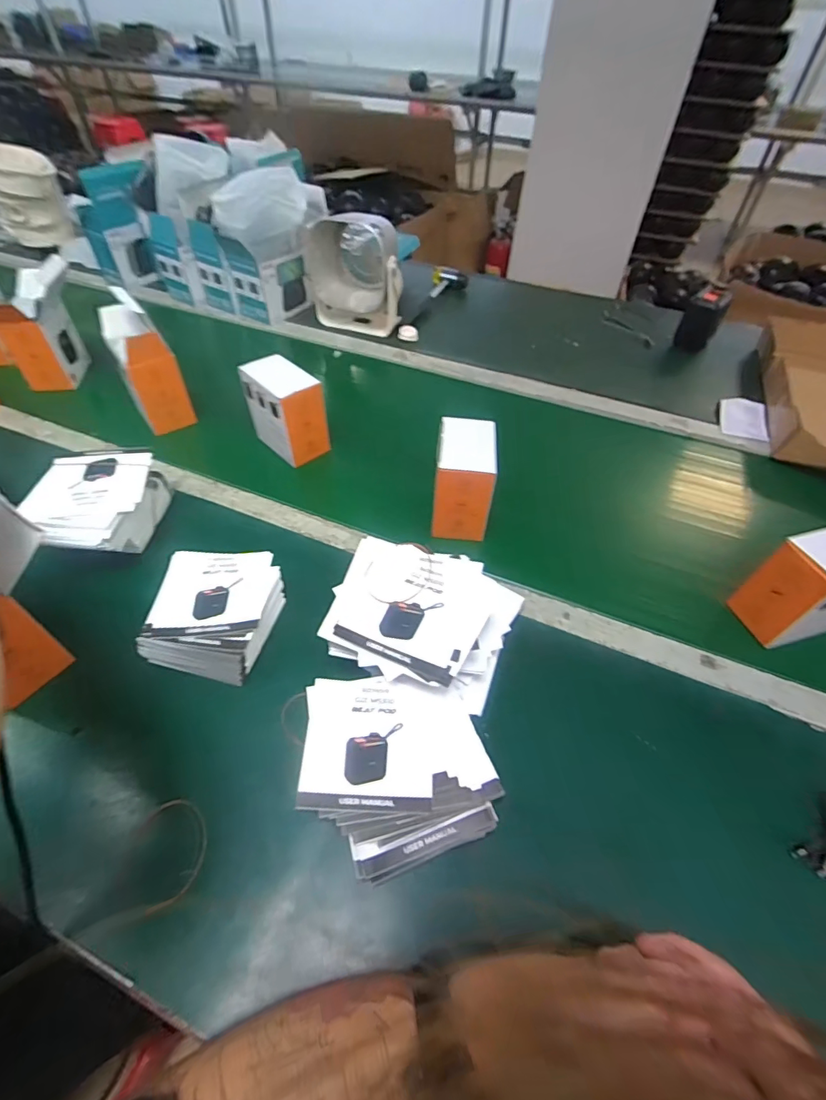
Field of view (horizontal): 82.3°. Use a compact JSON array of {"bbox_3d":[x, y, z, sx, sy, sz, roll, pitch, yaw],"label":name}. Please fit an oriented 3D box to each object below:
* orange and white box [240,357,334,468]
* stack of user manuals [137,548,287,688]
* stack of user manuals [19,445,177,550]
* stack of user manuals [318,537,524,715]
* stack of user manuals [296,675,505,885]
[{"bbox_3d":[-0.176,-0.194,0.660,0.113,0.101,0.066,36,58,25],"label":"orange and white box"},{"bbox_3d":[-0.202,0.060,0.488,0.113,0.038,0.130,8,50,5],"label":"stack of user manuals"},{"bbox_3d":[-0.355,-0.041,0.537,0.115,0.079,0.140,-4,50,-5],"label":"stack of user manuals"},{"bbox_3d":[0.012,0.069,0.456,0.158,0.091,0.148,18,52,13],"label":"stack of user manuals"},{"bbox_3d":[-0.011,0.180,0.392,0.146,0.056,0.140,-6,50,-7],"label":"stack of user manuals"}]

